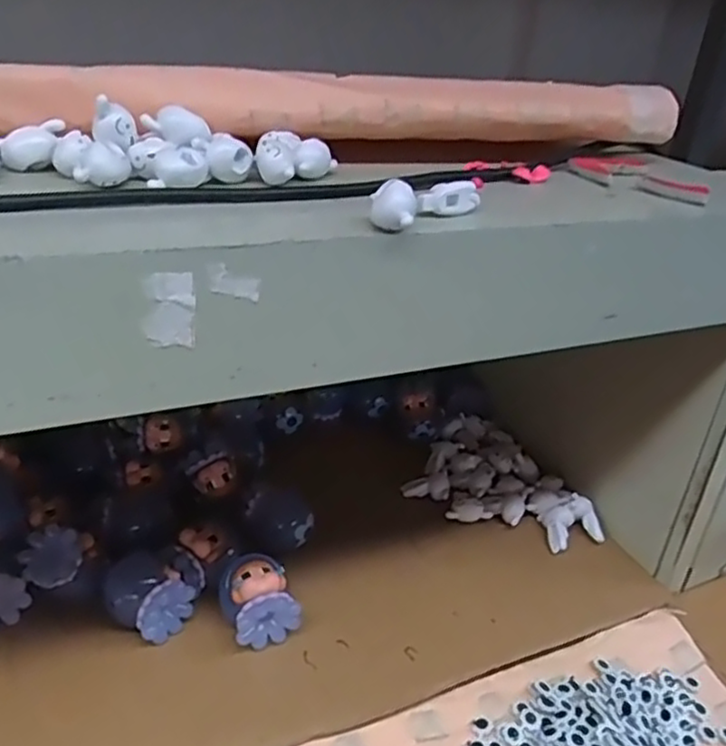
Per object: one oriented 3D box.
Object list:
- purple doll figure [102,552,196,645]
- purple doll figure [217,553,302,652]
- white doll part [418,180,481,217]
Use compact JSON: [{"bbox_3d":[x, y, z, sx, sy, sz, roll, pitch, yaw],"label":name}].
[{"bbox_3d":[-0.130,0.133,0.412,0.049,0.032,0.038,21,33,20],"label":"purple doll figure"},{"bbox_3d":[-0.064,0.137,0.417,0.039,0.034,0.045,-12,36,-30],"label":"purple doll figure"},{"bbox_3d":[0.035,-0.071,0.287,0.028,0.015,0.010,-16,38,-29],"label":"white doll part"}]

